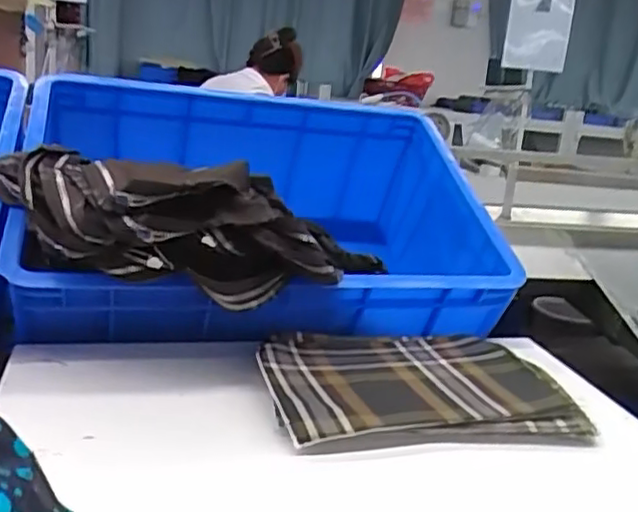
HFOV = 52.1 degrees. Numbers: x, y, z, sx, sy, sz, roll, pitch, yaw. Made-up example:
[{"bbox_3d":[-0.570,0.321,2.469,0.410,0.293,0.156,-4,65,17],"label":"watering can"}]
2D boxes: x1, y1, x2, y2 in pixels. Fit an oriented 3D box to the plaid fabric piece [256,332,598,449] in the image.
[{"bbox_3d":[0.087,0.112,0.583,0.265,0.013,0.164,3,21,-12],"label":"plaid fabric piece"}]

